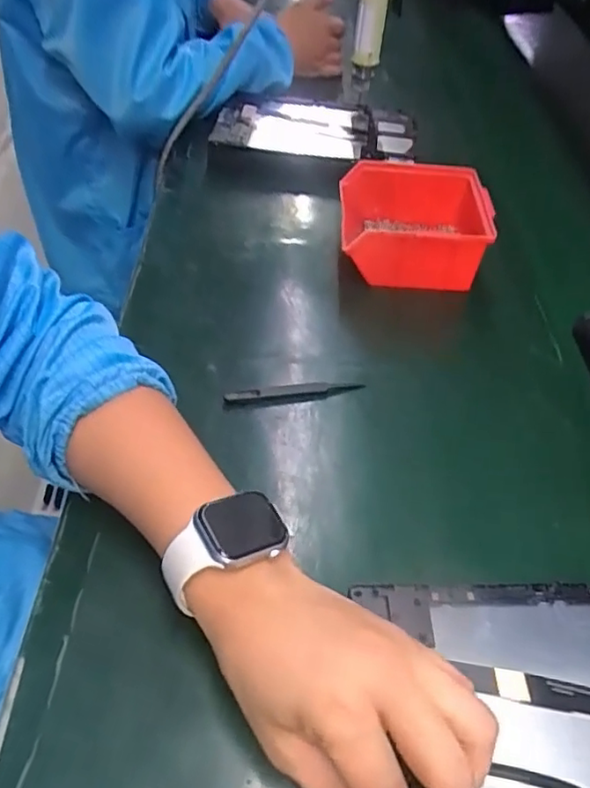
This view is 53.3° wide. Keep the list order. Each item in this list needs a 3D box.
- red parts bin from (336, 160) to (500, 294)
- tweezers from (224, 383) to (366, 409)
[{"bbox_3d":[0.114,-0.163,0.571,0.137,0.064,0.123,4,49,0],"label":"red parts bin"},{"bbox_3d":[0.000,-0.001,0.461,0.109,0.012,0.012,-10,50,-11],"label":"tweezers"}]

